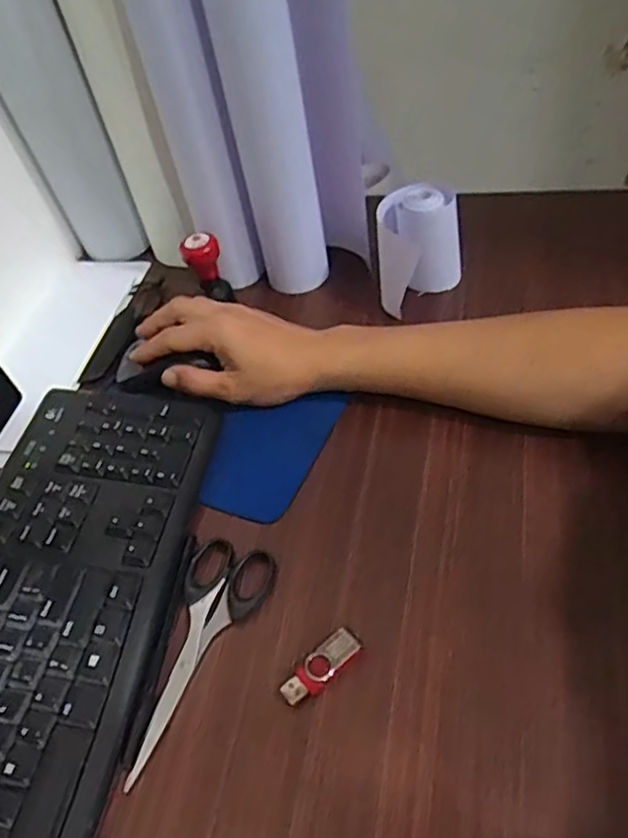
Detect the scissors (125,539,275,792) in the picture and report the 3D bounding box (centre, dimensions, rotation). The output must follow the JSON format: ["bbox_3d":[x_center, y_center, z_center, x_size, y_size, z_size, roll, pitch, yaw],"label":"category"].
[{"bbox_3d":[-0.070,0.144,0.402,0.054,0.011,0.147,12,51,11],"label":"scissors"}]

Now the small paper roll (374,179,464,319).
[{"bbox_3d":[0.087,-0.149,0.578,0.073,0.093,0.068,-1,50,1],"label":"small paper roll"}]

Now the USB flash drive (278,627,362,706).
[{"bbox_3d":[0.004,0.145,0.383,0.051,0.011,0.019,-35,58,-26],"label":"USB flash drive"}]

